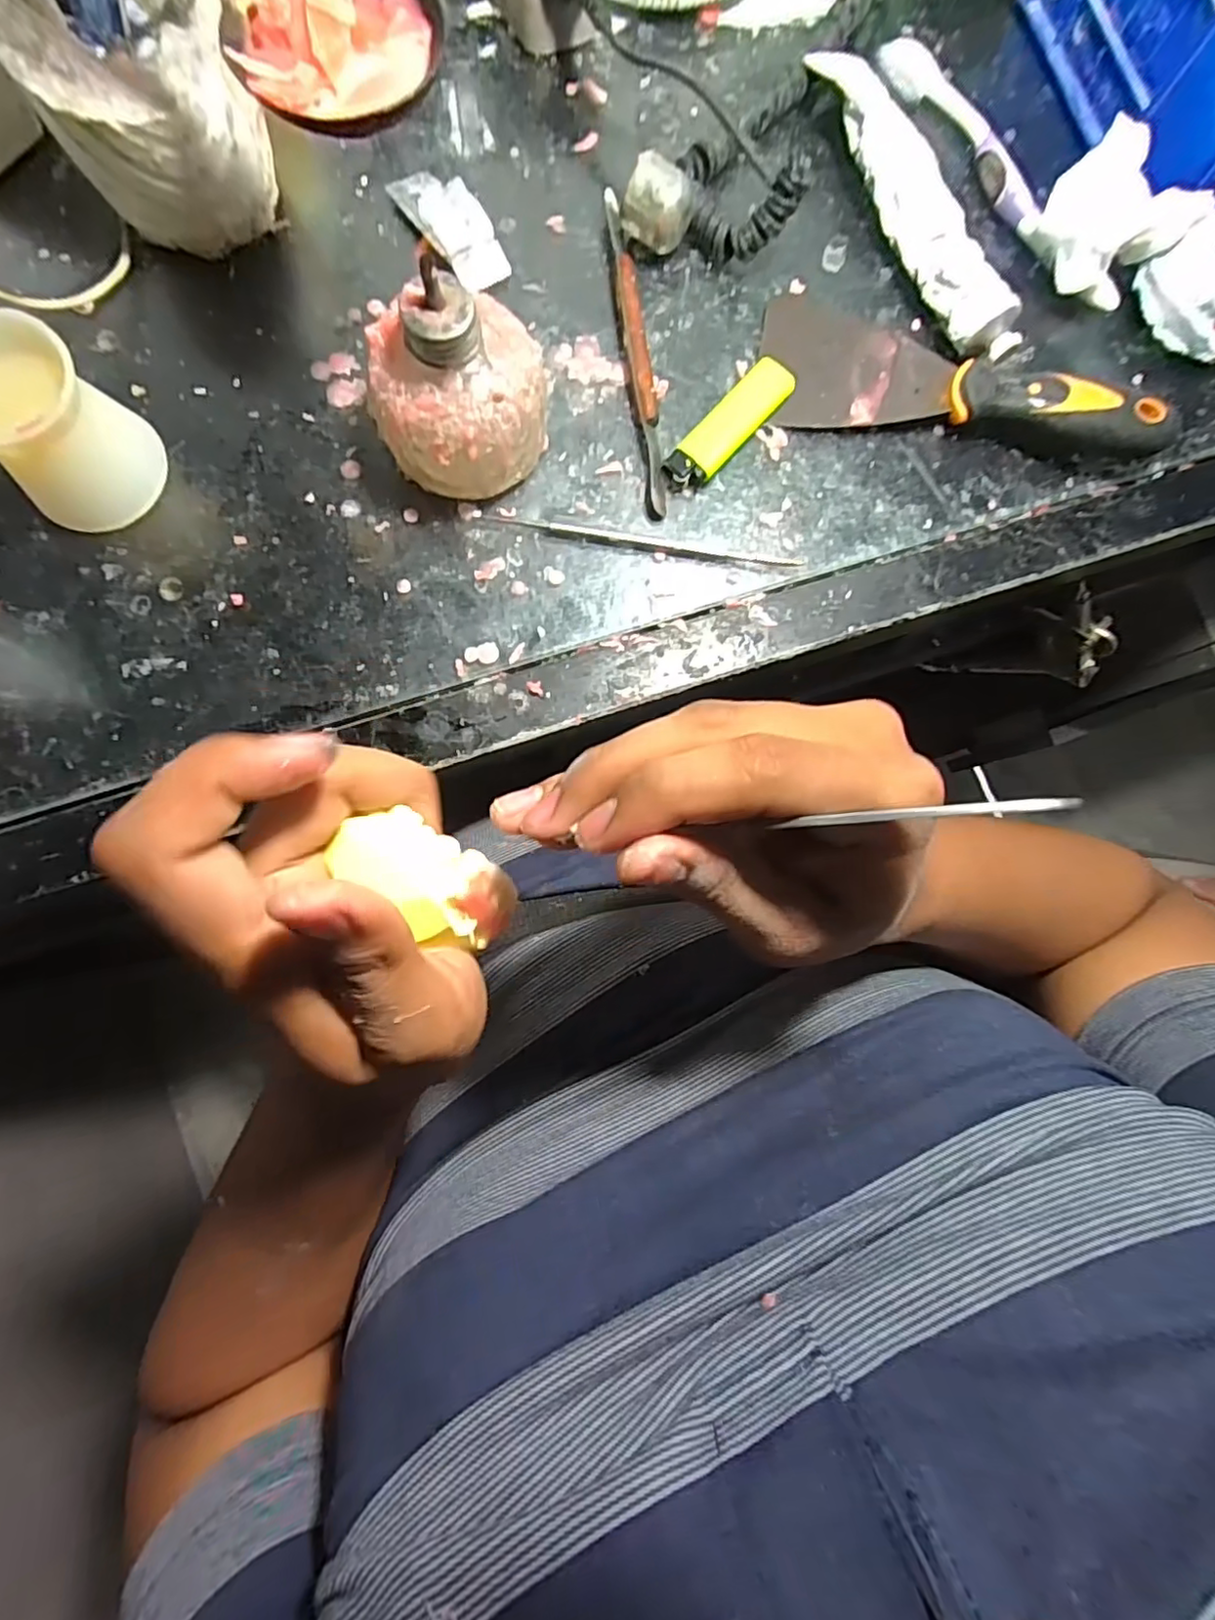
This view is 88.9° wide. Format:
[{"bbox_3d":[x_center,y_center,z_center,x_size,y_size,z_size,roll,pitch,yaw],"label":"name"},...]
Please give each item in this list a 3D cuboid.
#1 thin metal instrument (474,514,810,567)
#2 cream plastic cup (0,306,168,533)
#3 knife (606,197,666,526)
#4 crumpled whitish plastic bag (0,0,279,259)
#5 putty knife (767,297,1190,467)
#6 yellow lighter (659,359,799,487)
[{"bbox_3d":[0.018,-0.131,0.303,0.158,0.004,0.006,7,83,-4],"label":"thin metal instrument"},{"bbox_3d":[-0.233,-0.161,0.260,0.056,0.056,0.056,1,84,-5],"label":"cream plastic cup"},{"bbox_3d":[0.015,-0.228,0.308,0.012,0.013,0.165,-8,85,-6],"label":"knife"},{"bbox_3d":[-0.197,-0.304,0.256,0.079,0.105,0.076,-31,87,-7],"label":"crumpled whitish plastic bag"},{"bbox_3d":[0.181,-0.225,0.314,0.196,0.032,0.069,6,84,-4],"label":"putty knife"},{"bbox_3d":[0.059,-0.189,0.307,0.022,0.014,0.078,44,82,1],"label":"yellow lighter"}]

